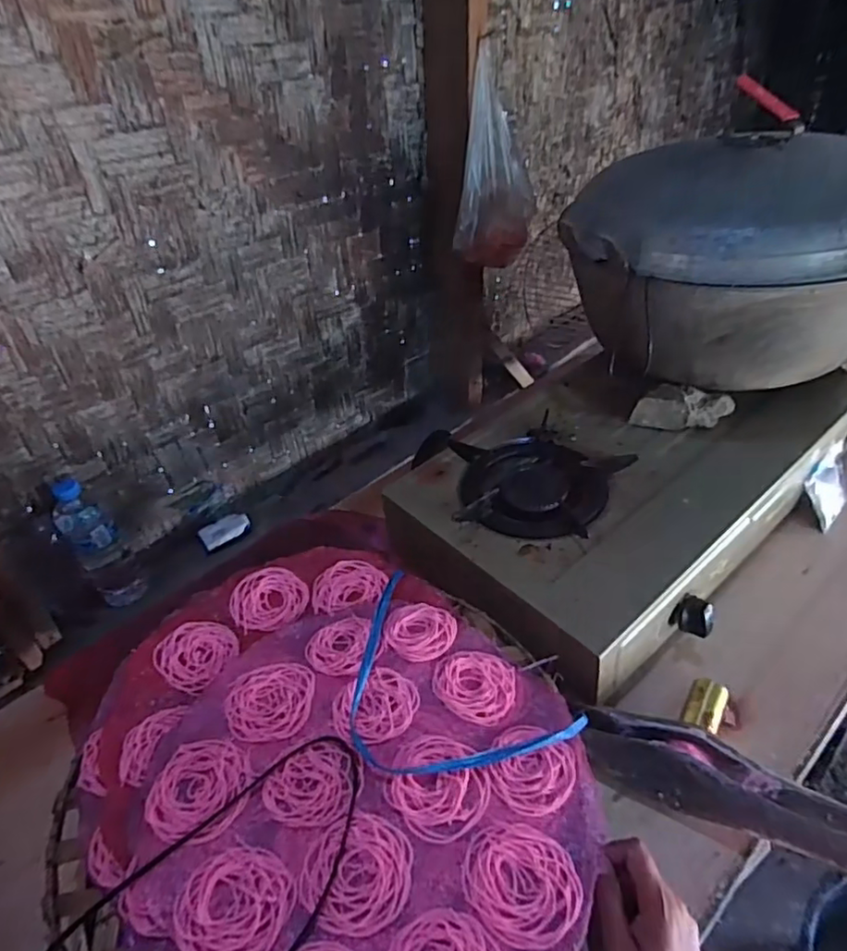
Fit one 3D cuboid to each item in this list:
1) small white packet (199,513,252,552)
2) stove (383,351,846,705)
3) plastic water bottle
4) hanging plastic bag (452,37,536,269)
[{"bbox_3d":[-0.330,0.090,0.996,0.080,0.014,0.052,-25,42,-21],"label":"small white packet"},{"bbox_3d":[0.277,-0.016,0.808,0.619,0.112,0.393,-31,45,-27],"label":"stove"},{"bbox_3d":[-0.473,0.103,0.869,0.059,0.220,0.057,-30,44,-26],"label":"plastic water bottle"},{"bbox_3d":[0.112,-0.483,0.952,0.119,0.277,0.113,3,40,12],"label":"hanging plastic bag"}]

